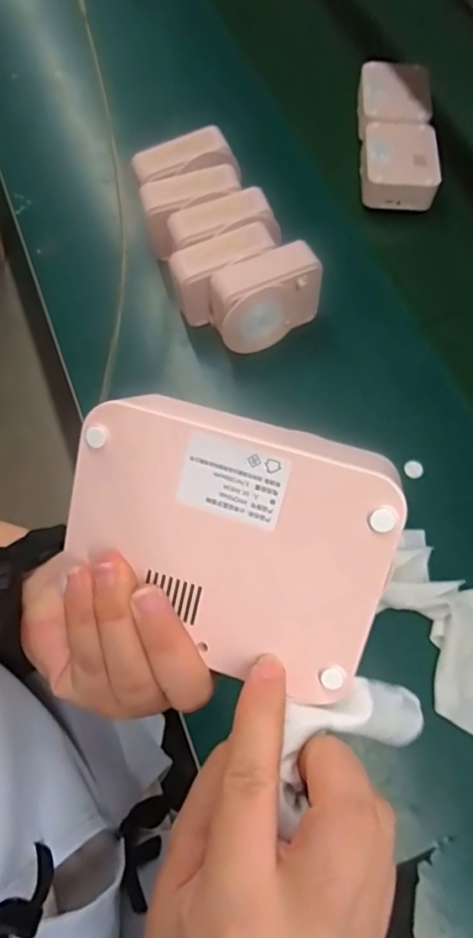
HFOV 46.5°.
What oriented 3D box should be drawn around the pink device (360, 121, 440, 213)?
[{"bbox_3d":[0.227,-0.427,0.775,0.101,0.046,0.117,2,69,3],"label":"pink device"}]

